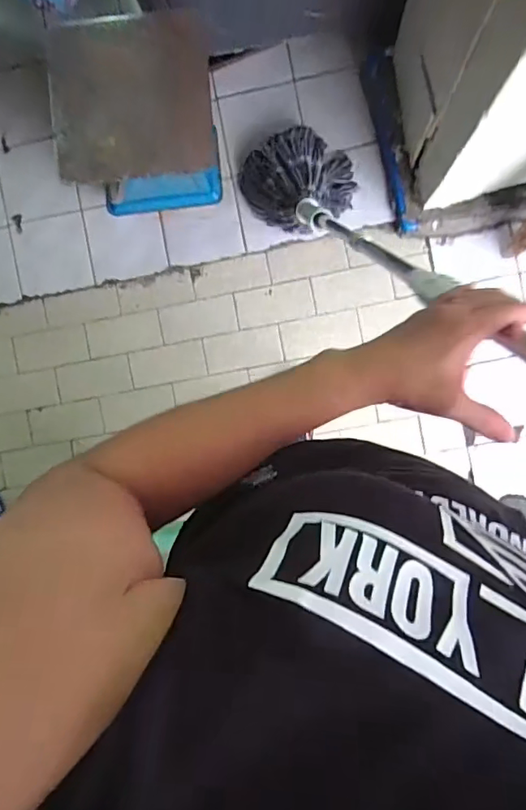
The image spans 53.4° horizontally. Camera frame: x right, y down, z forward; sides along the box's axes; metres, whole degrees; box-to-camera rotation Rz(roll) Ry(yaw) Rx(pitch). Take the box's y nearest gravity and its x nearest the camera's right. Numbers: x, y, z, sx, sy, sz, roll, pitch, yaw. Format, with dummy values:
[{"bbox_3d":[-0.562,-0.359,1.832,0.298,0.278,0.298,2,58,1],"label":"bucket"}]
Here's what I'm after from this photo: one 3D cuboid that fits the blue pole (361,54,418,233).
[{"bbox_3d":[0.304,-0.624,1.261,0.056,0.044,0.418,-14,92,4],"label":"blue pole"}]

